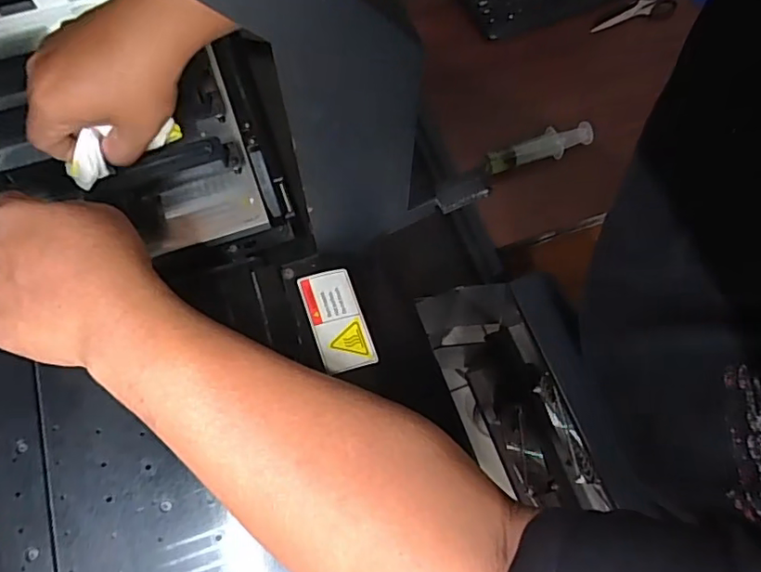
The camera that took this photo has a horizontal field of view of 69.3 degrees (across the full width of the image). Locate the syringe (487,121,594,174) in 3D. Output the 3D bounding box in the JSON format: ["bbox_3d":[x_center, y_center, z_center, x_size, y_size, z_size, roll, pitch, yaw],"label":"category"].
[{"bbox_3d":[0.228,-0.195,0.779,0.156,0.028,0.035,-23,69,-10],"label":"syringe"}]

